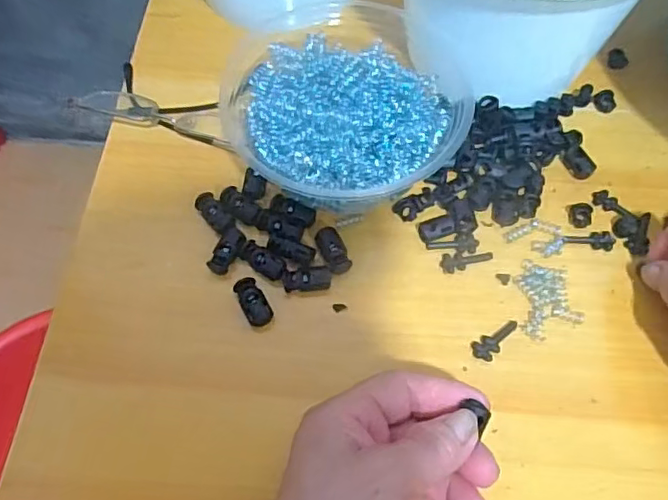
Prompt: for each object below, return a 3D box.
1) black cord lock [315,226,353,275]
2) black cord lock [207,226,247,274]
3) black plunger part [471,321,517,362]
[{"bbox_3d":[0.000,0.000,0.338,0.015,0.008,0.028,-19,66,-9],"label":"black cord lock"},{"bbox_3d":[-0.061,0.001,0.338,0.015,0.007,0.028,26,67,12],"label":"black cord lock"},{"bbox_3d":[0.087,0.048,0.316,0.030,0.004,0.013,-38,70,-16],"label":"black plunger part"}]

